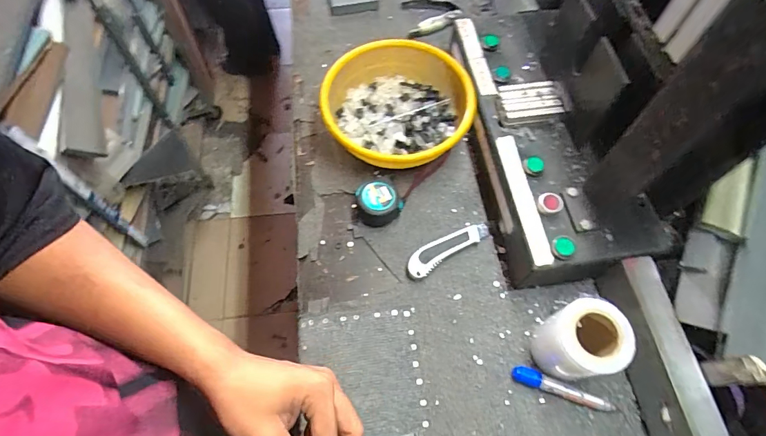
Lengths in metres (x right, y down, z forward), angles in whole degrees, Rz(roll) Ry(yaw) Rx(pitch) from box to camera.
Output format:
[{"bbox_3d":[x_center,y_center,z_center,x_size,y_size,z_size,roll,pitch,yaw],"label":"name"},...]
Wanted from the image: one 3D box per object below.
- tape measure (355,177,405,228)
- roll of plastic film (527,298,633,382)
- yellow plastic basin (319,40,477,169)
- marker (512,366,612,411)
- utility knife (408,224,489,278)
[{"bbox_3d":[-0.006,-0.027,0.602,0.063,0.047,0.062,0,64,0],"label":"tape measure"},{"bbox_3d":[0.230,0.148,0.486,0.076,0.108,0.076,0,64,0],"label":"roll of plastic film"},{"bbox_3d":[0.022,-0.171,0.646,0.221,0.085,0.221,0,64,0],"label":"yellow plastic basin"},{"bbox_3d":[0.222,0.211,0.506,0.123,0.013,0.020,16,65,8],"label":"marker"},{"bbox_3d":[0.092,0.041,0.586,0.132,0.016,0.034,-30,67,-13],"label":"utility knife"}]

